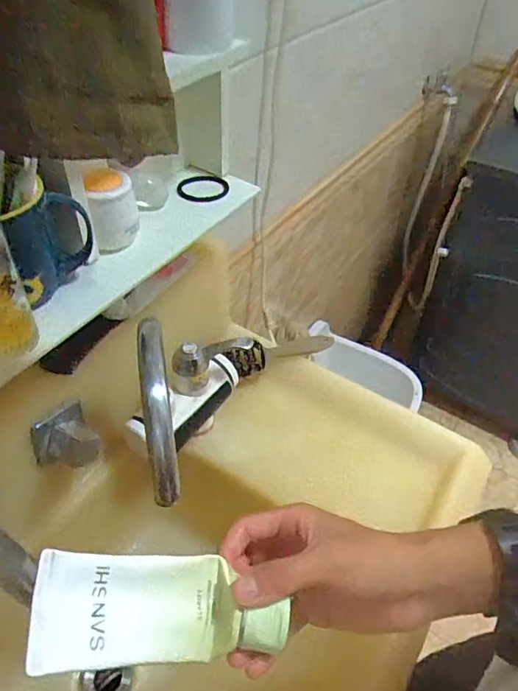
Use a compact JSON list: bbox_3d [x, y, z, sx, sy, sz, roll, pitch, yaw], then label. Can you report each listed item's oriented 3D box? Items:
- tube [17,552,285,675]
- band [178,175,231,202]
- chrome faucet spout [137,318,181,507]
[{"bbox_3d":[-0.055,0.152,0.296,0.138,0.028,0.057,14,43,-20],"label":"tube"},{"bbox_3d":[-0.069,-0.191,0.628,0.061,0.009,0.051,-5,47,-8],"label":"band"},{"bbox_3d":[-0.088,0.048,0.439,0.023,0.035,0.167,-8,69,-10],"label":"chrome faucet spout"}]

